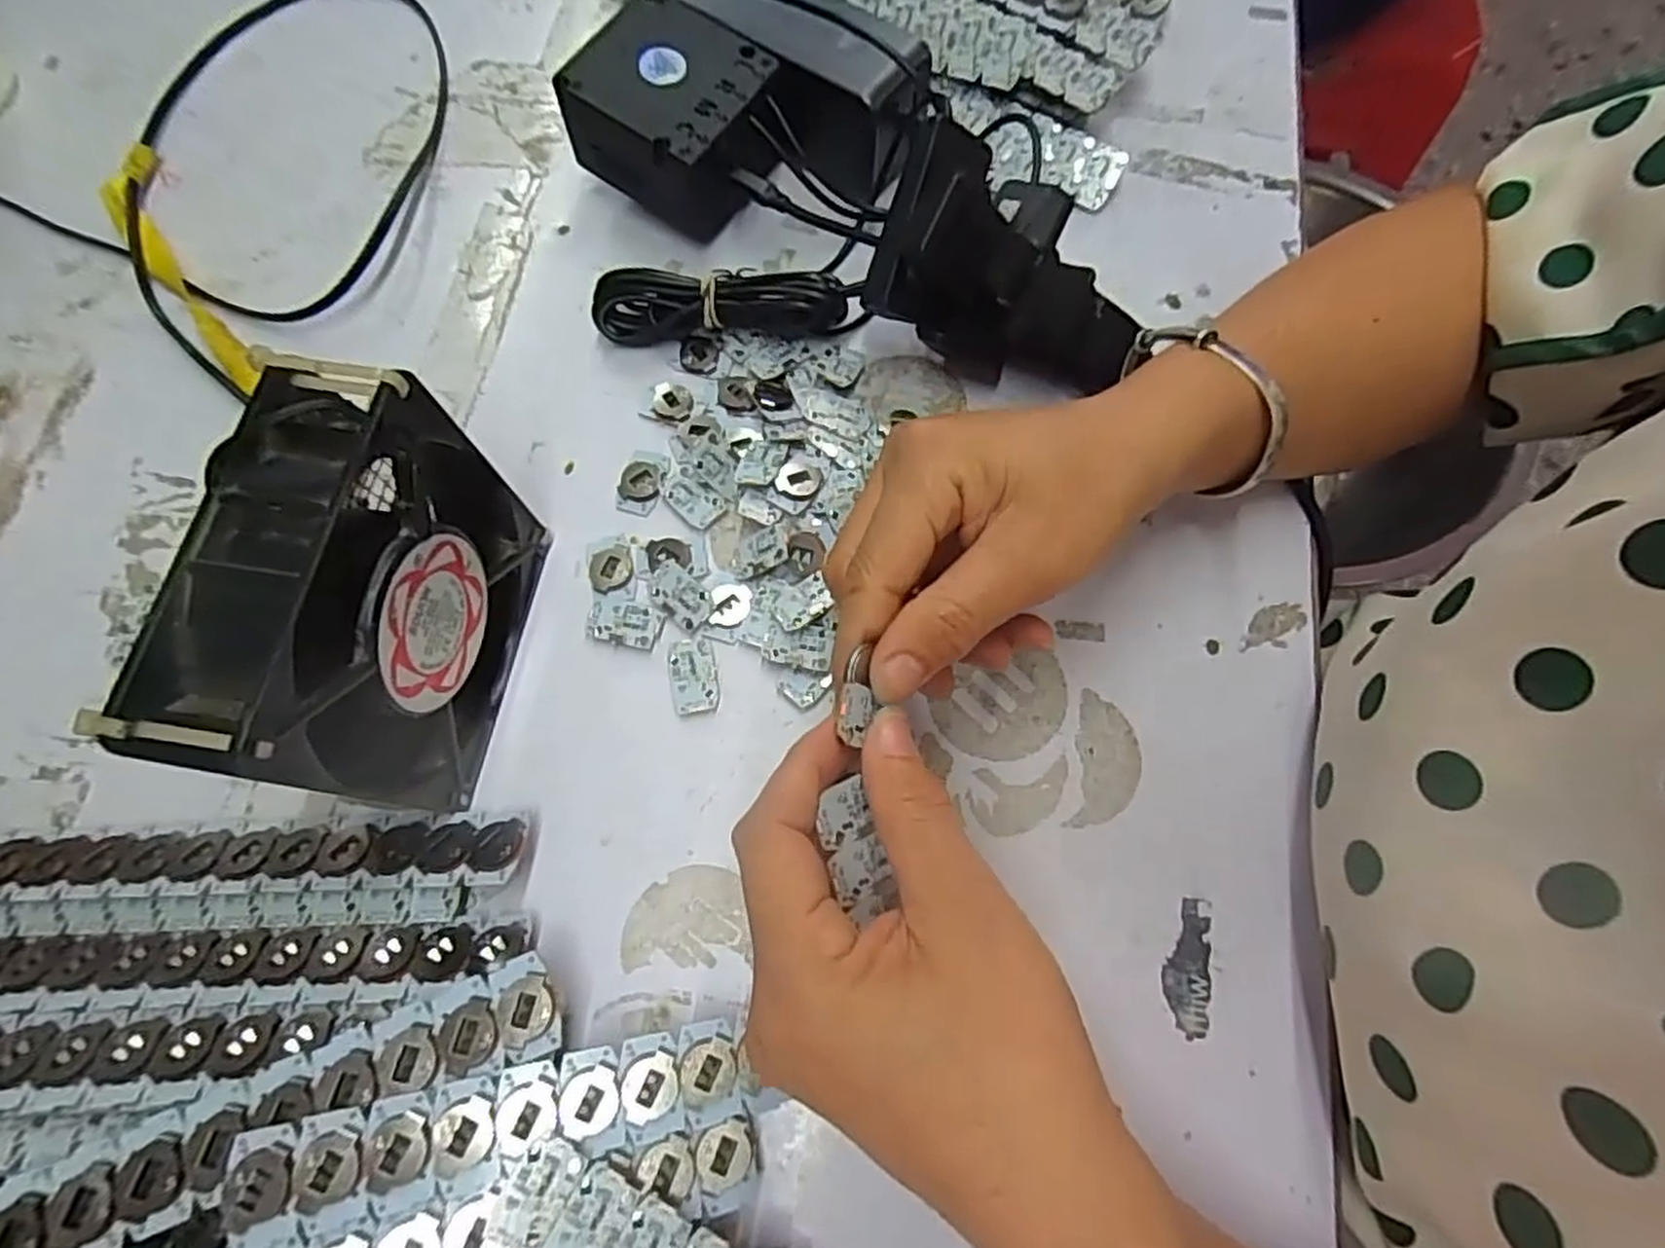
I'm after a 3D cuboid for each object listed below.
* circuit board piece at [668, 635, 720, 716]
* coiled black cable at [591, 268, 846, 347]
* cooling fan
[{"bbox_3d":[-0.055,0.020,0.308,0.018,0.004,0.030,-11,71,-3],"label":"circuit board piece"},{"bbox_3d":[-0.051,-0.143,0.347,0.111,0.035,0.023,3,71,2],"label":"coiled black cable"},{"bbox_3d":[-0.148,-0.007,0.259,0.044,0.122,0.121,8,72,4],"label":"cooling fan"}]

